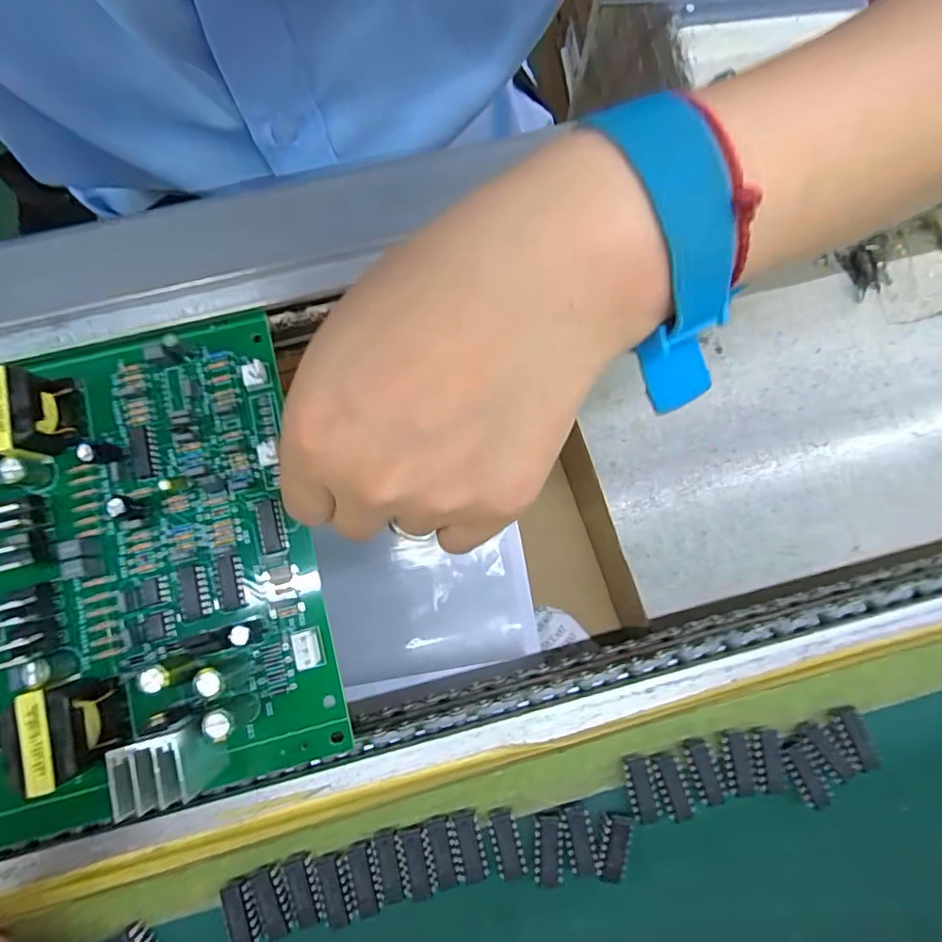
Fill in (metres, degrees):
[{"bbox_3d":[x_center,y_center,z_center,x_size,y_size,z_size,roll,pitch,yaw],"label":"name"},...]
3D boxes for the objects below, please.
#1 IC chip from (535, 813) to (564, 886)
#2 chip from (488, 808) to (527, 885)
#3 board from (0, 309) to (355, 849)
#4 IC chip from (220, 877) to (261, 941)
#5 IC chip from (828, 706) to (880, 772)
[{"bbox_3d":[0.024,0.115,0.162,0.008,0.004,0.020,0,79,-1],"label":"IC chip"},{"bbox_3d":[0.011,0.113,0.162,0.009,0.004,0.019,-14,77,-4],"label":"chip"},{"bbox_3d":[-0.179,0.044,0.179,0.242,0.028,0.159,-14,77,-4],"label":"board"},{"bbox_3d":[-0.067,0.130,0.157,0.009,0.005,0.019,-16,80,-4],"label":"IC chip"},{"bbox_3d":[0.120,0.085,0.169,0.007,0.009,0.019,-19,80,-5],"label":"IC chip"}]

